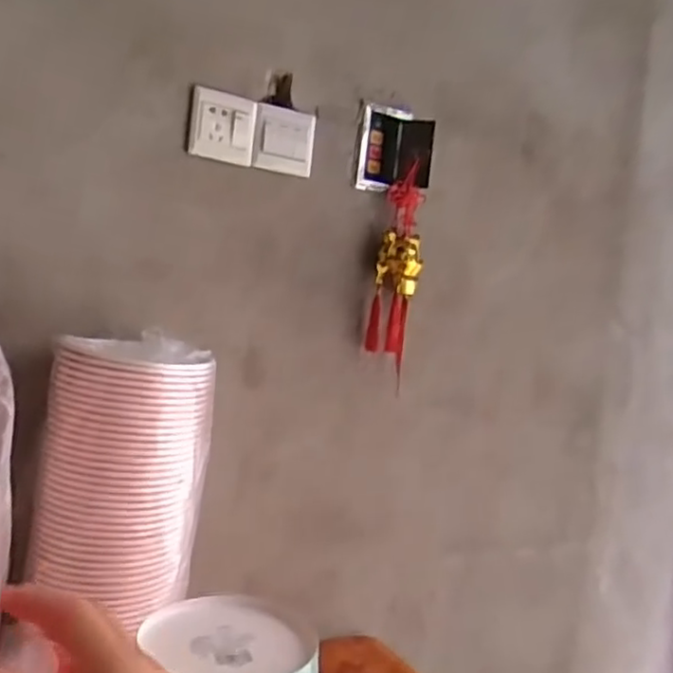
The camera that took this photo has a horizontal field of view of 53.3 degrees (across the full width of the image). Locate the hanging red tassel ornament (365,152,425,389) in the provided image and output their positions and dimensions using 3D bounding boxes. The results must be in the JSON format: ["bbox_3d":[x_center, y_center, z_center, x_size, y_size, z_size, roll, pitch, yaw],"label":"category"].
[{"bbox_3d":[0.091,-0.099,0.988,0.061,0.287,0.034,6,3,-17],"label":"hanging red tassel ornament"}]

